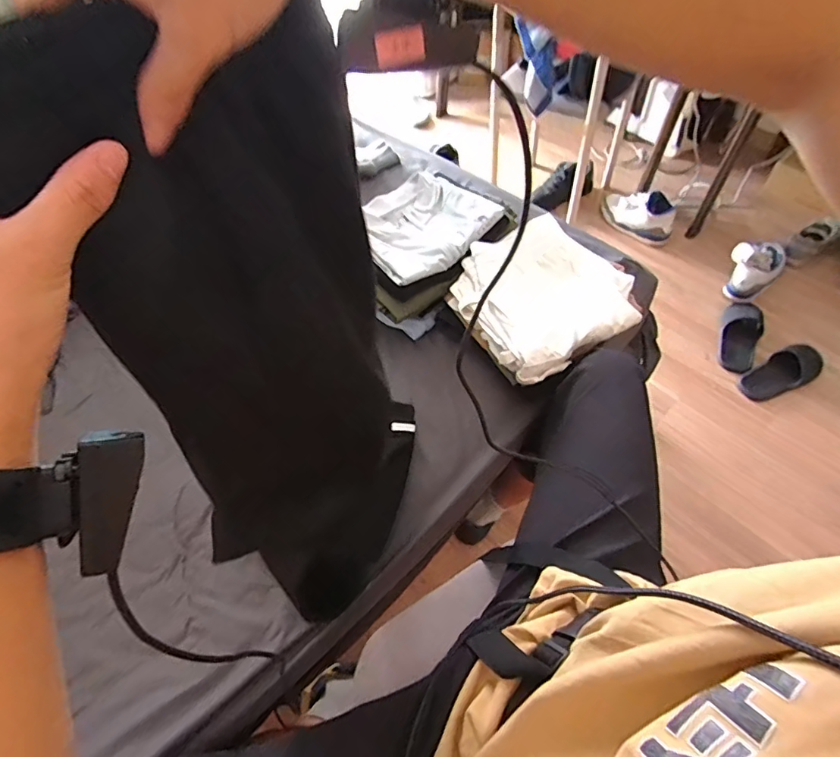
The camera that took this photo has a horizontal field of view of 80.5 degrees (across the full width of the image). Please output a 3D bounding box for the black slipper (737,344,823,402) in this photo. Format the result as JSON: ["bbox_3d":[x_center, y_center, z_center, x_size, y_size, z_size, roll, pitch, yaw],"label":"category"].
[{"bbox_3d":[0.971,-0.017,1.322,0.247,0.052,0.102,-26,58,-12],"label":"black slipper"}]

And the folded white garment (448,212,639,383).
[{"bbox_3d":[0.223,-0.152,0.915,0.296,0.095,0.279,-28,58,-13],"label":"folded white garment"}]

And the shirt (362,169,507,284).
[{"bbox_3d":[-0.005,-0.306,0.969,0.249,0.038,0.240,-34,60,-17],"label":"shirt"}]

